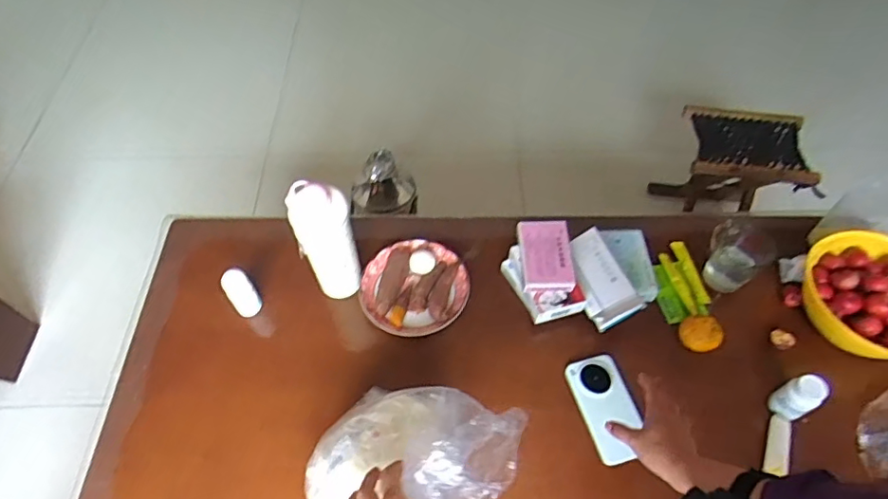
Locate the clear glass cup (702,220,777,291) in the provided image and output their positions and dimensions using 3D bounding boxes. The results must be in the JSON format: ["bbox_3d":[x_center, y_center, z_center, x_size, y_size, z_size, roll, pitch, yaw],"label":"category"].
[{"bbox_3d":[0.437,0.013,0.835,0.067,0.099,0.084,-26,60,-13],"label":"clear glass cup"}]

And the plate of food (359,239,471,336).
[{"bbox_3d":[-0.045,0.055,0.862,0.160,0.035,0.151,-1,56,2],"label":"plate of food"}]

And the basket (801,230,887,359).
[{"bbox_3d":[0.582,0.072,0.744,0.127,0.101,0.202,-36,62,-20],"label":"basket"}]

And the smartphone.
[{"bbox_3d":[0.216,0.208,0.739,0.068,0.006,0.138,-21,56,5],"label":"smartphone"}]

